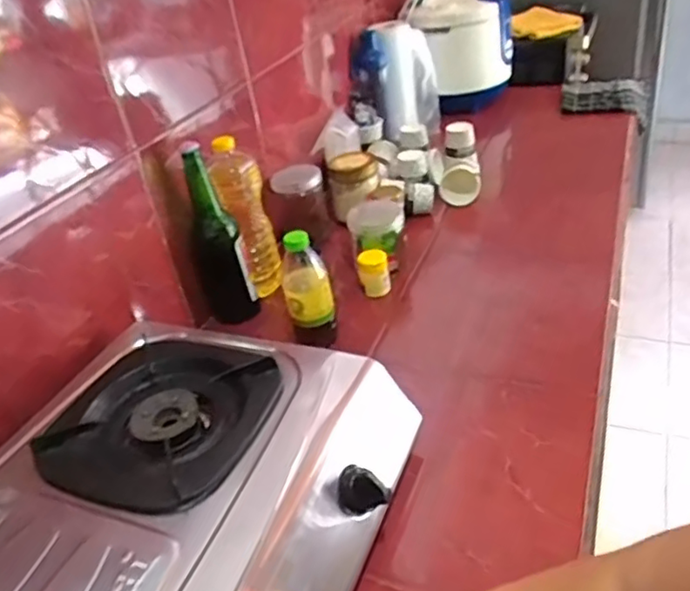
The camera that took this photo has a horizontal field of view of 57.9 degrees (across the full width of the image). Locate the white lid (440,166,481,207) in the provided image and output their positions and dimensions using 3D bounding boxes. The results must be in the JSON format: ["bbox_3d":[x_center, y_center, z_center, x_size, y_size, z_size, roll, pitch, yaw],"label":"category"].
[{"bbox_3d":[0.238,-0.230,1.276,0.083,0.029,0.097,-13,62,28],"label":"white lid"}]

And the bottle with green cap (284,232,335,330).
[{"bbox_3d":[-0.054,-0.016,0.875,0.063,0.142,0.063,-12,33,-4],"label":"bottle with green cap"}]

